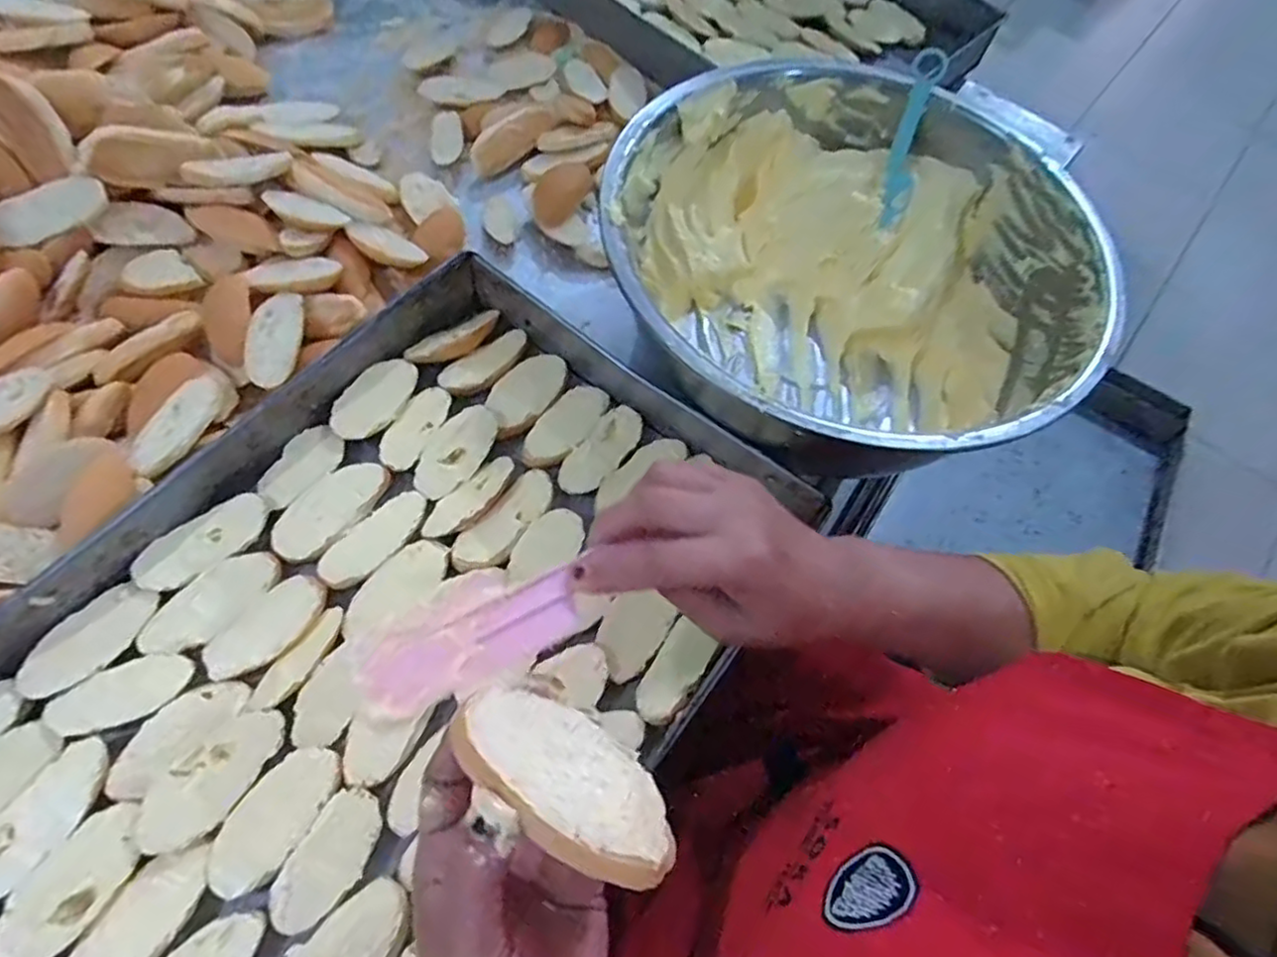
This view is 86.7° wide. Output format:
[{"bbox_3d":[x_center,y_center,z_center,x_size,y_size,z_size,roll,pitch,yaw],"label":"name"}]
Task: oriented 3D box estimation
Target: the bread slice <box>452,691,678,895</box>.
[{"bbox_3d":[-0.026,0.109,0.244,0.087,0.013,0.043,32,37,12],"label":"bread slice"}]

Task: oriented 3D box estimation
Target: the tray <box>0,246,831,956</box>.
[{"bbox_3d":[-0.185,0.129,0.428,0.368,0.052,0.600,35,66,14],"label":"tray"}]

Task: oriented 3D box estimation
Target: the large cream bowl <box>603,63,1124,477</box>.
[{"bbox_3d":[0.159,-0.165,0.564,0.374,0.150,0.351,2,63,-5],"label":"large cream bowl"}]

